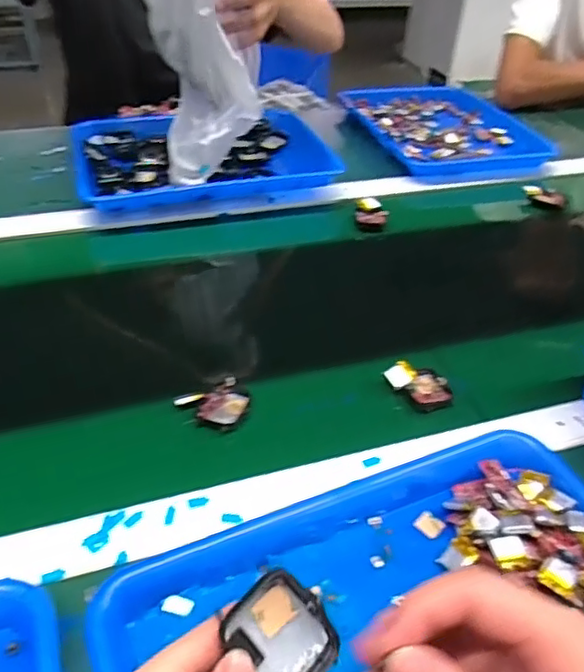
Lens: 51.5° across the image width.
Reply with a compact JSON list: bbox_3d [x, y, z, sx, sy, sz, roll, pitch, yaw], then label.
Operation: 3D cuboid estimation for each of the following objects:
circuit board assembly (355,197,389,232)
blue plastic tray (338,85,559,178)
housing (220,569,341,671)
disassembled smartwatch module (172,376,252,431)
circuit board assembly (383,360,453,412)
[{"bbox_3d":[0.100,-0.153,0.758,0.040,0.018,0.053,10,41,6],"label":"circuit board assembly"},{"bbox_3d":[0.245,-0.332,0.969,0.246,0.035,0.297,-10,43,-17],"label":"blue plastic tray"},{"bbox_3d":[-0.003,0.116,0.237,0.036,0.007,0.045,-31,87,-28],"label":"housing"},{"bbox_3d":[-0.062,0.055,0.488,0.058,0.031,0.034,-8,43,-15],"label":"disassembled smartwatch module"},{"bbox_3d":[0.113,0.040,0.526,0.058,0.020,0.039,28,46,24],"label":"circuit board assembly"}]

